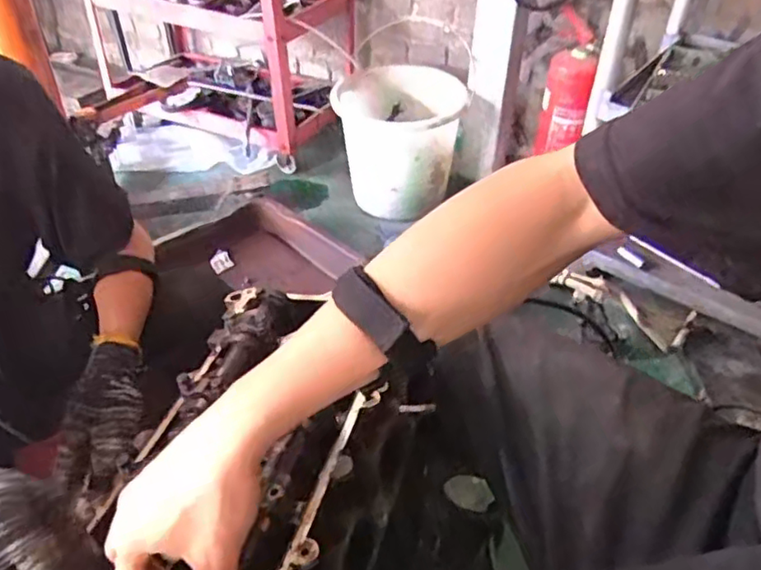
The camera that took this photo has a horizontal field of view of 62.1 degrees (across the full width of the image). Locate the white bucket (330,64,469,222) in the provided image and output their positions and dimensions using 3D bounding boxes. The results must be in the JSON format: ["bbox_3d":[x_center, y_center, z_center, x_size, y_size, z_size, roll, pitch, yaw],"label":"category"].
[{"bbox_3d":[0.051,-0.371,1.695,0.351,0.295,0.338,-1,41,-4],"label":"white bucket"}]

